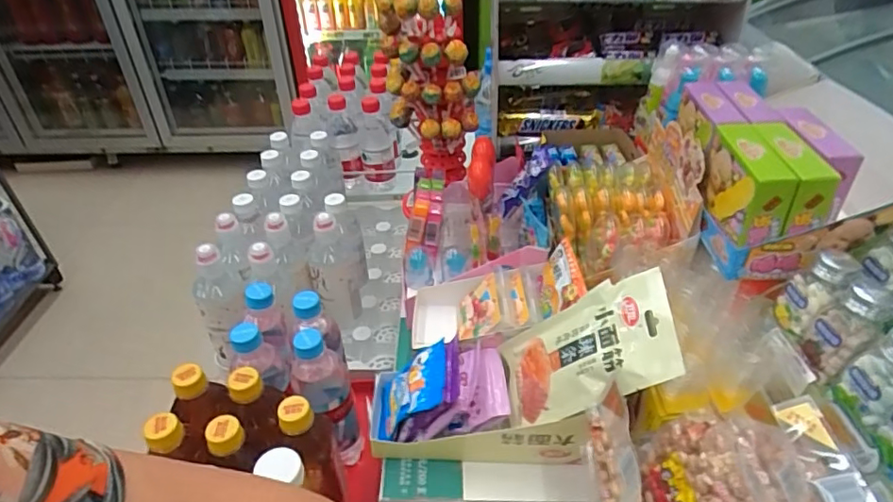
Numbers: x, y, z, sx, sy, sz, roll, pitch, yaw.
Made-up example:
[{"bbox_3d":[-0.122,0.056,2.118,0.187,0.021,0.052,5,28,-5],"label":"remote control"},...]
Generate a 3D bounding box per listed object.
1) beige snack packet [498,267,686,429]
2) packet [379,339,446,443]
[{"bbox_3d":[0.115,0.090,0.498,0.014,0.172,0.098,28,44,-31],"label":"beige snack packet"},{"bbox_3d":[-0.037,0.136,0.551,0.090,0.013,0.075,-41,26,23],"label":"packet"}]

